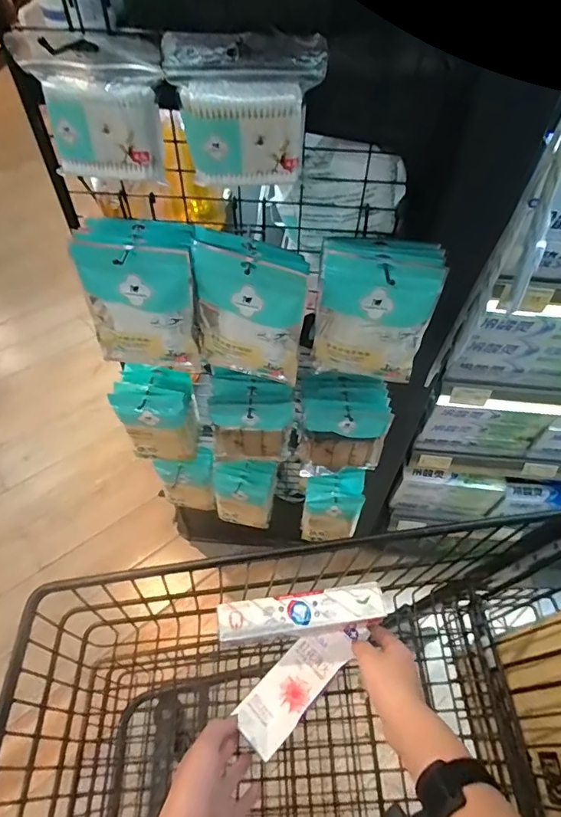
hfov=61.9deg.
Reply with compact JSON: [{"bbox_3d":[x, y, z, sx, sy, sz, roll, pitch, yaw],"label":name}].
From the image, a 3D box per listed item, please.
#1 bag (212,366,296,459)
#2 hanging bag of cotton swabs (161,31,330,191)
[{"bbox_3d":[-0.044,0.013,0.745,0.123,0.130,0.084,5,54,3],"label":"bag"},{"bbox_3d":[-0.029,-0.250,0.403,0.124,0.106,0.036,2,54,0],"label":"hanging bag of cotton swabs"}]

